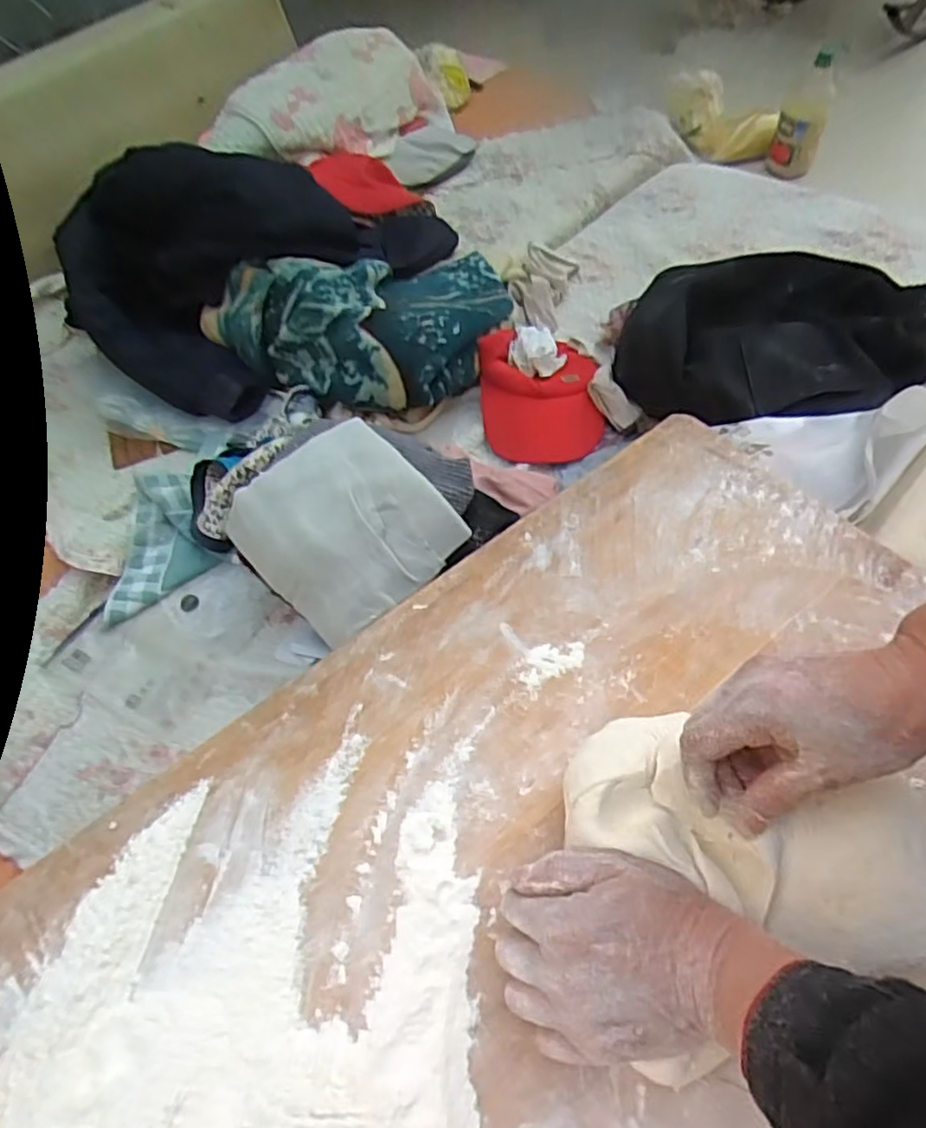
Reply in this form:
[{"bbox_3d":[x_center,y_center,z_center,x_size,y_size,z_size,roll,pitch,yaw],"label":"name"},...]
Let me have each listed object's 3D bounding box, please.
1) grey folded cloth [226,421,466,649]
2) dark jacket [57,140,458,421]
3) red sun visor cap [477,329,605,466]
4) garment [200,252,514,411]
[{"bbox_3d":[-0.137,-0.042,0.746,0.204,0.052,0.225,-44,74,0],"label":"grey folded cloth"},{"bbox_3d":[-0.320,-0.497,1.021,0.350,0.229,0.545,34,66,22],"label":"dark jacket"},{"bbox_3d":[0.112,-0.253,1.004,0.169,0.120,0.178,-4,58,1],"label":"red sun visor cap"},{"bbox_3d":[-0.126,-0.353,0.983,0.433,0.145,0.272,-25,60,-12],"label":"garment"}]

